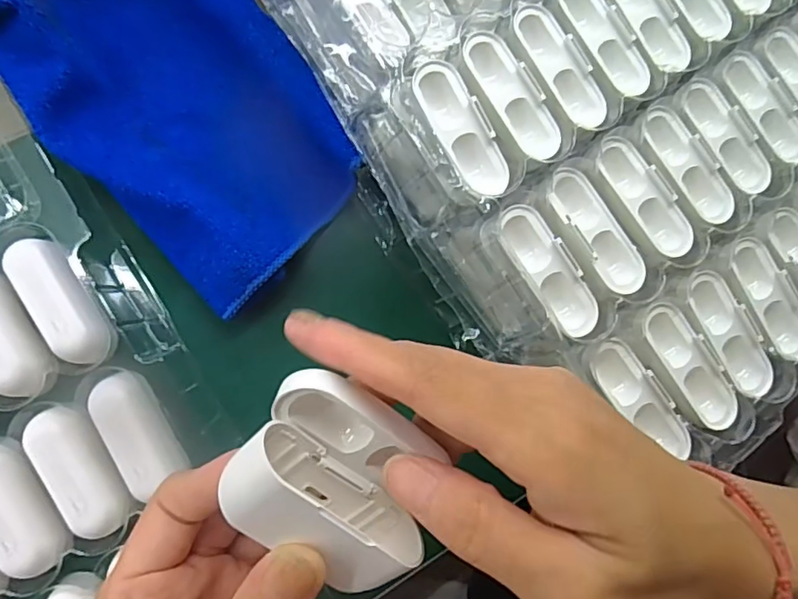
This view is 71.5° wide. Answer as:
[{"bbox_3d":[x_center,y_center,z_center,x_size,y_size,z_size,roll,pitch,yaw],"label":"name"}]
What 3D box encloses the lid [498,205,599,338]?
[{"bbox_3d":[0.070,-0.014,0.252,0.020,0.011,0.065,-35,92,-12],"label":"lid"}]

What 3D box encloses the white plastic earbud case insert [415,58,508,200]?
[{"bbox_3d":[0.029,-0.076,0.251,0.023,0.013,0.063,-29,91,-12],"label":"white plastic earbud case insert"}]

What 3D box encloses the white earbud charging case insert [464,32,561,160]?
[{"bbox_3d":[0.054,-0.096,0.259,0.024,0.008,0.064,-35,92,-12],"label":"white earbud charging case insert"}]

